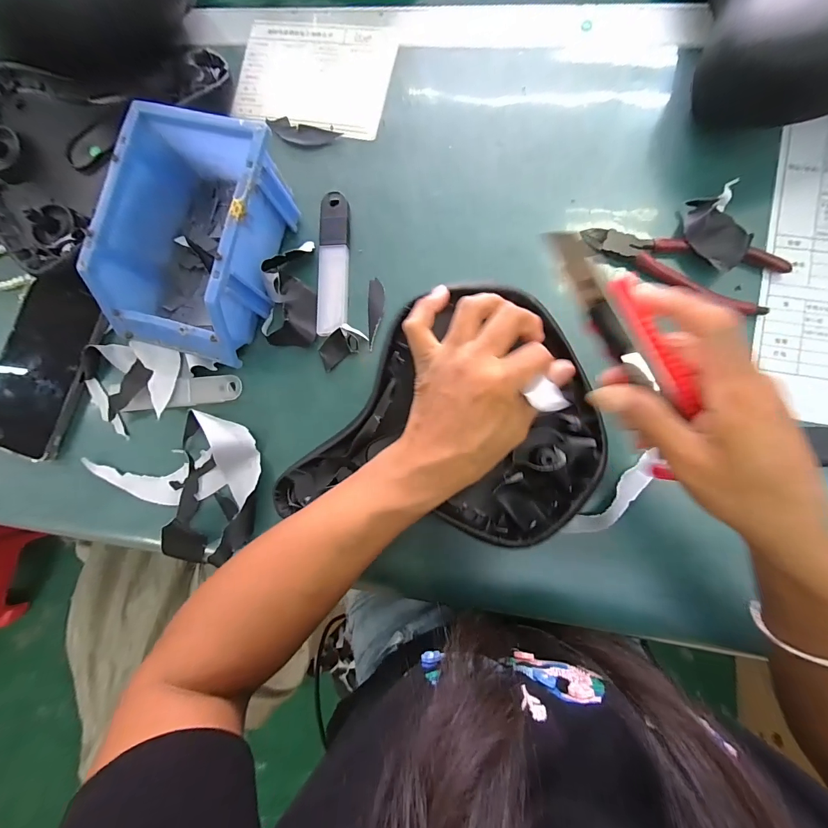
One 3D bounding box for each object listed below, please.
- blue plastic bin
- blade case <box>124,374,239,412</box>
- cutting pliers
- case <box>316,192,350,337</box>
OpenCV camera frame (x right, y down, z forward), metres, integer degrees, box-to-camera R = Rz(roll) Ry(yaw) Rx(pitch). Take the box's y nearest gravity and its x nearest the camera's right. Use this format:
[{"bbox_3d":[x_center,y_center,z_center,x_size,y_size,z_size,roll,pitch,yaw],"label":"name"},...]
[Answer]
[{"bbox_3d":[-0.184,-0.141,0.319,0.118,0.074,0.175,15,86,8],"label":"blue plastic bin"},{"bbox_3d":[-0.210,-0.020,0.345,0.106,0.012,0.026,-6,83,5],"label":"blade case"},{"bbox_3d":[0.216,-0.117,0.308,0.156,0.012,0.047,10,85,7],"label":"cutting pliers"},{"bbox_3d":[-0.072,-0.134,0.340,0.027,0.010,0.127,-1,84,6],"label":"case"}]

